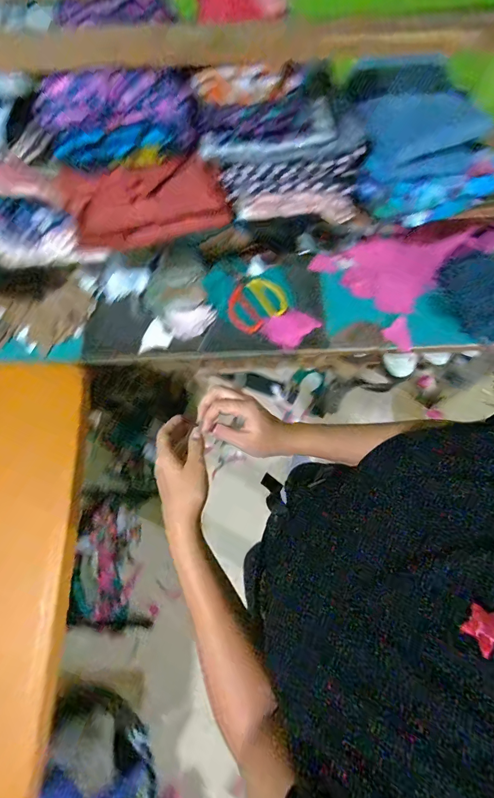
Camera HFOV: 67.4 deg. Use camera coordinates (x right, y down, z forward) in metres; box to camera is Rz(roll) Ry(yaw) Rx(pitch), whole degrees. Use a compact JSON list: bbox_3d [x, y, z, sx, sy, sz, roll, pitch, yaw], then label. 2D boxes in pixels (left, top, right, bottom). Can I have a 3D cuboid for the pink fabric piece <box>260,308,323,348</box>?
[{"bbox_3d":[0.094,-0.161,0.811,0.112,0.011,0.088,-43,79,-15],"label":"pink fabric piece"}]

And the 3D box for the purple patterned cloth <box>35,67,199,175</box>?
[{"bbox_3d":[-0.159,-0.353,0.467,0.185,0.098,0.031,-10,52,-2],"label":"purple patterned cloth"}]

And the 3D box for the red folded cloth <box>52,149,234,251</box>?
[{"bbox_3d":[-0.147,-0.285,0.545,0.234,0.115,0.026,-8,51,0],"label":"red folded cloth"}]

